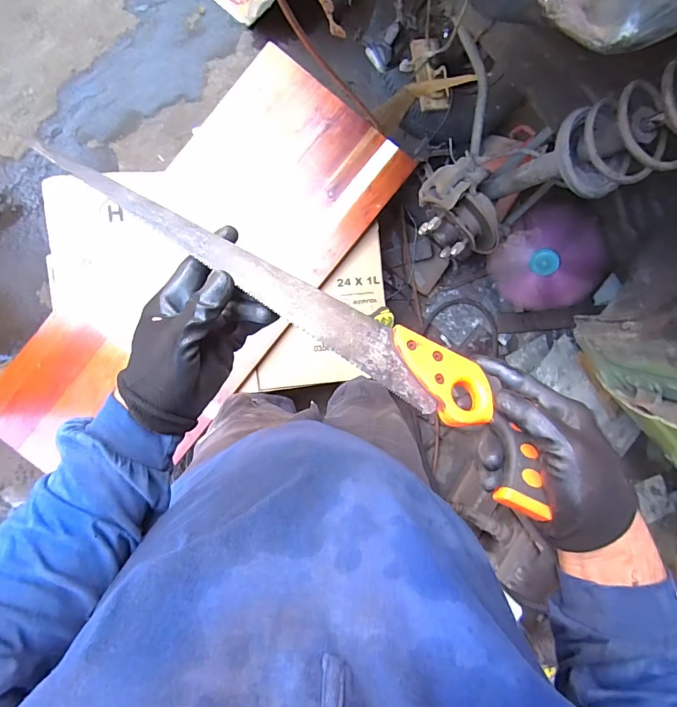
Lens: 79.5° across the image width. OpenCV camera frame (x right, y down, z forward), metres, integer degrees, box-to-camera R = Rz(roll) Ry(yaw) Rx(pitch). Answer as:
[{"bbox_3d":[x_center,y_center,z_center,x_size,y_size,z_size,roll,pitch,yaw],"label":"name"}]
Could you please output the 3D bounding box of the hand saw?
[{"bbox_3d":[-0.022,-0.033,0.344,0.477,0.036,0.080,33,89,0],"label":"hand saw"}]

